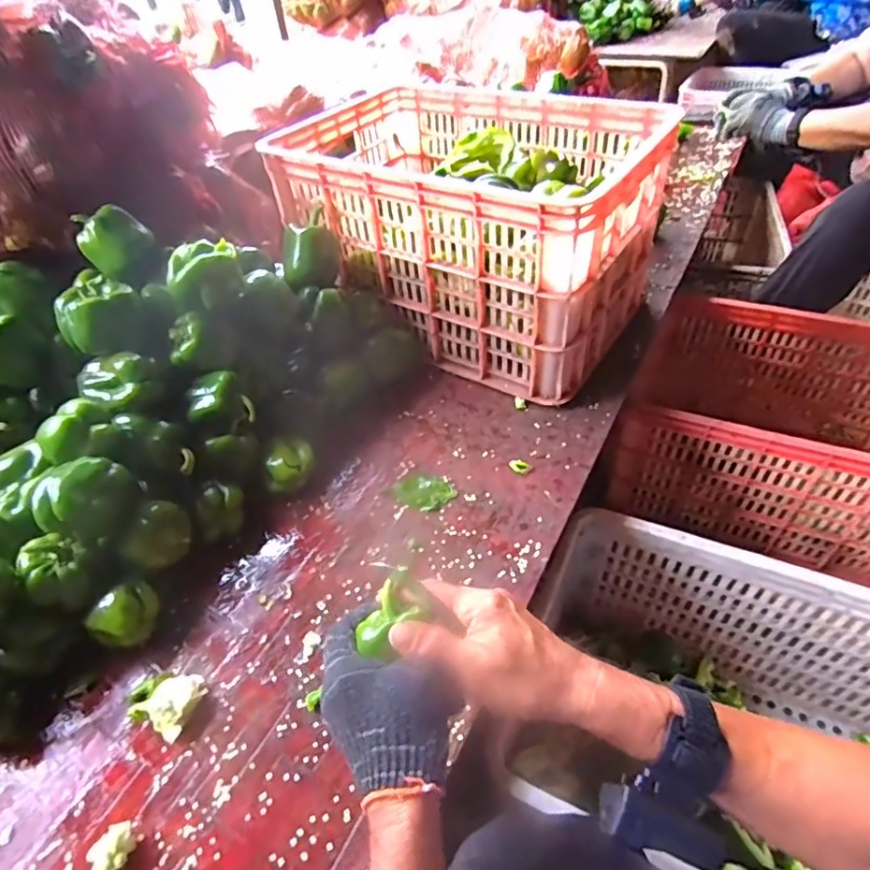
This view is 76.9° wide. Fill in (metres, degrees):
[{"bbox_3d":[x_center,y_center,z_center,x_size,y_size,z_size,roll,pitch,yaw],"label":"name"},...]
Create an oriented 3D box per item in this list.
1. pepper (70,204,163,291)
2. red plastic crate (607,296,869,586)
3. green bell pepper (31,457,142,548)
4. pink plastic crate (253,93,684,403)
[{"bbox_3d":[-0.380,-0.227,0.657,0.075,0.079,0.070,34,57,31],"label":"pepper"},{"bbox_3d":[0.608,-0.016,0.975,0.478,0.270,0.353,16,50,20],"label":"red plastic crate"},{"bbox_3d":[-0.345,0.061,0.541,0.067,0.061,0.071,0,46,5],"label":"green bell pepper"},{"bbox_3d":[0.055,-0.323,0.853,0.504,0.277,0.350,26,53,27],"label":"pink plastic crate"}]

